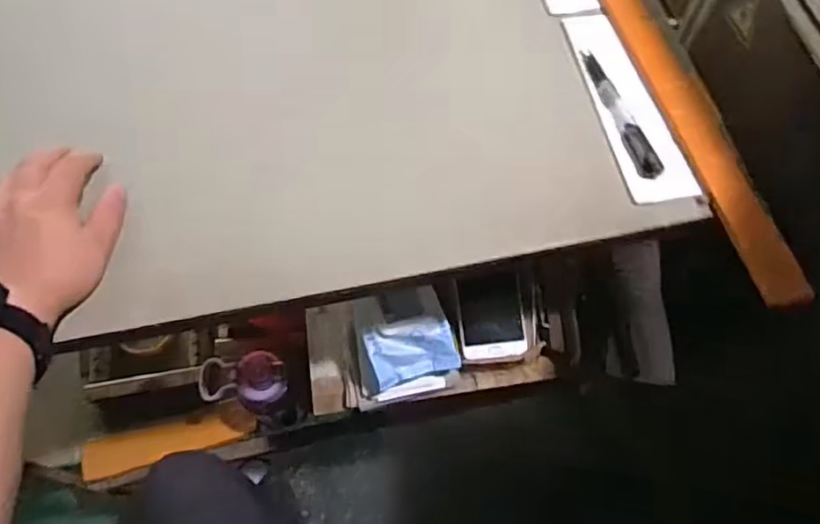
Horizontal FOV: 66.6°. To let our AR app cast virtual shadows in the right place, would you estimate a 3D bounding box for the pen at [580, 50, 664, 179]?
[{"bbox_3d":[0.180,-0.131,0.540,0.018,0.013,0.139,-15,66,-6],"label":"pen"}]

